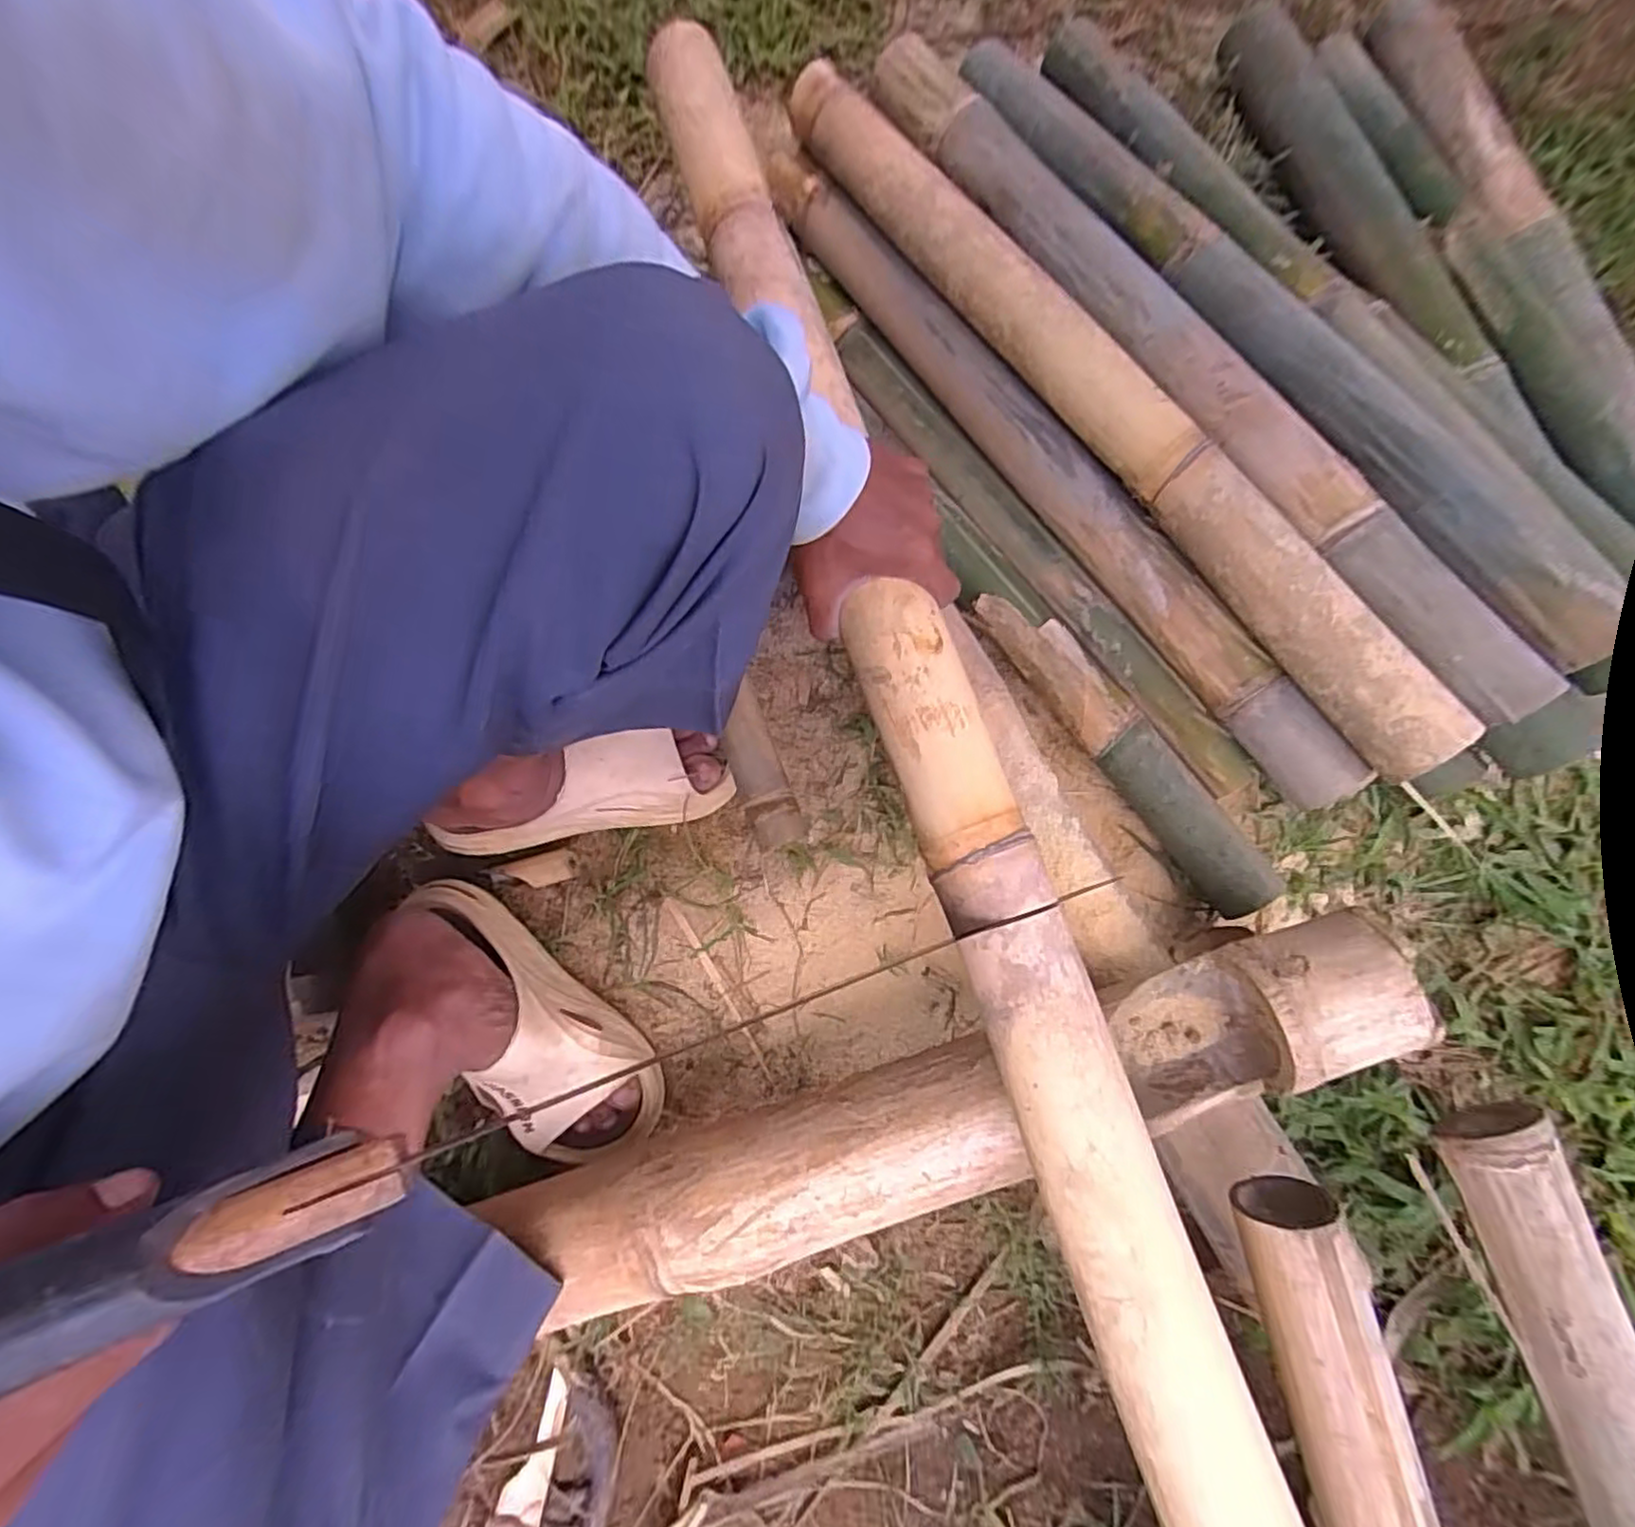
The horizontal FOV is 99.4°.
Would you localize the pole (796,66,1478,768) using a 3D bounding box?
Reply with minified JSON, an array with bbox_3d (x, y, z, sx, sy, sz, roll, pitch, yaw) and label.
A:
[{"bbox_3d":[0.200,-0.283,0.503,0.077,0.052,0.688,-35,82,-6],"label":"pole"}]

